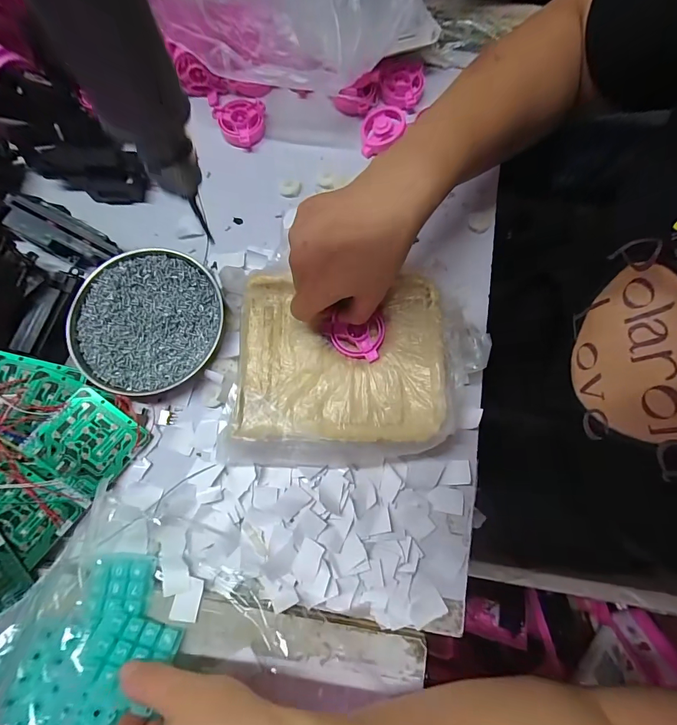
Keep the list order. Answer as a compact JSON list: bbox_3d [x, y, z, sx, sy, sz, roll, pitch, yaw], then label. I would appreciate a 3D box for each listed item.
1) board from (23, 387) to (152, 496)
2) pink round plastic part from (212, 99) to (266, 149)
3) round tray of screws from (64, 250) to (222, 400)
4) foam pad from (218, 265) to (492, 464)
[{"bbox_3d":[-0.210,0.067,0.307,0.070,0.004,0.066,40,71,-9],"label":"board"},{"bbox_3d":[-0.107,-0.258,0.392,0.054,0.017,0.047,-3,76,-3],"label":"pink round plastic part"},{"bbox_3d":[-0.175,-0.038,0.332,0.125,0.017,0.132,0,76,-2],"label":"round tray of screws"},{"bbox_3d":[0.010,-0.004,0.320,0.216,0.038,0.176,0,76,-2],"label":"foam pad"}]

